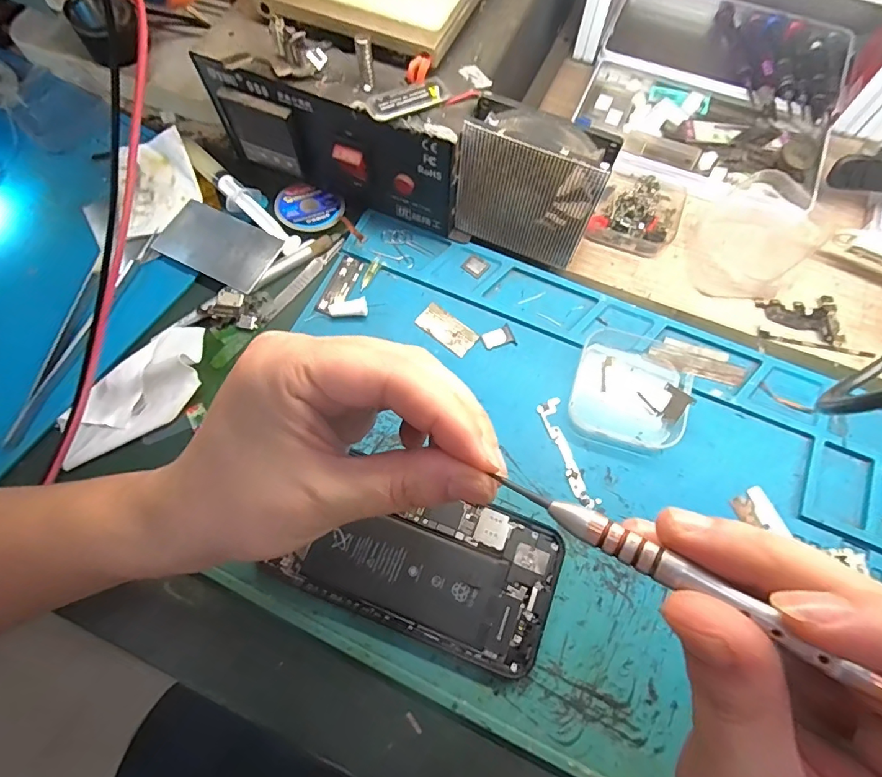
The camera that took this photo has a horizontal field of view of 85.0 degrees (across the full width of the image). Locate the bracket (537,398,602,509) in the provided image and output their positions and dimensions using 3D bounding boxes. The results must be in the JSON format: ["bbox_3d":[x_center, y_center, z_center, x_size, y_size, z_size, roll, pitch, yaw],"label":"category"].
[{"bbox_3d":[0.072,0.036,0.273,0.013,0.004,0.064,-16,70,-6],"label":"bracket"}]

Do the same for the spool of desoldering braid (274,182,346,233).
[{"bbox_3d":[-0.088,-0.124,0.326,0.043,0.010,0.038,-20,70,-7],"label":"spool of desoldering braid"}]

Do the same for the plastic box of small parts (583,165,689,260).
[{"bbox_3d":[0.137,-0.124,0.331,0.056,0.020,0.062,22,71,9],"label":"plastic box of small parts"}]

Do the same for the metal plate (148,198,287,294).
[{"bbox_3d":[-0.147,-0.095,0.319,0.079,0.004,0.044,26,79,11],"label":"metal plate"}]

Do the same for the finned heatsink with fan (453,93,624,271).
[{"bbox_3d":[0.051,-0.118,0.286,0.079,0.084,0.028,20,70,8],"label":"finned heatsink with fan"}]

